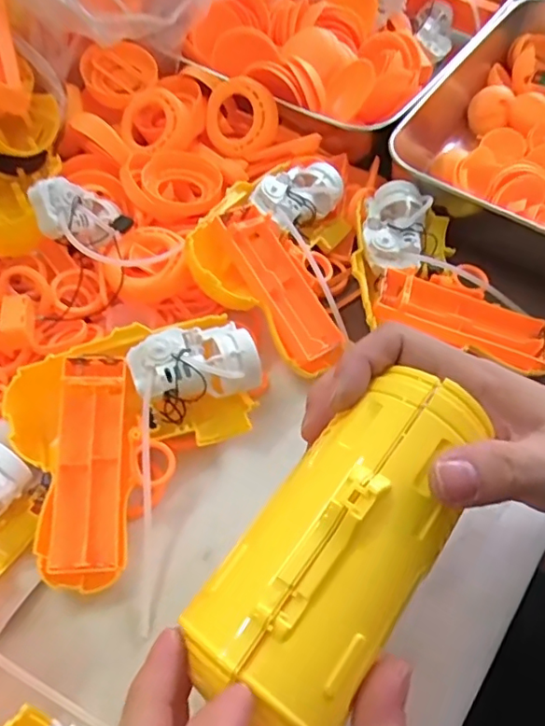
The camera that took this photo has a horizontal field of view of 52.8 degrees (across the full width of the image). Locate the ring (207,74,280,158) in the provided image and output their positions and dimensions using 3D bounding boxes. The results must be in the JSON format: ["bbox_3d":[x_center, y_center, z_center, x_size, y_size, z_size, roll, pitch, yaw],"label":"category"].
[{"bbox_3d":[-0.024,-0.186,0.417,0.059,0.055,0.012,22,22,20],"label":"ring"}]

